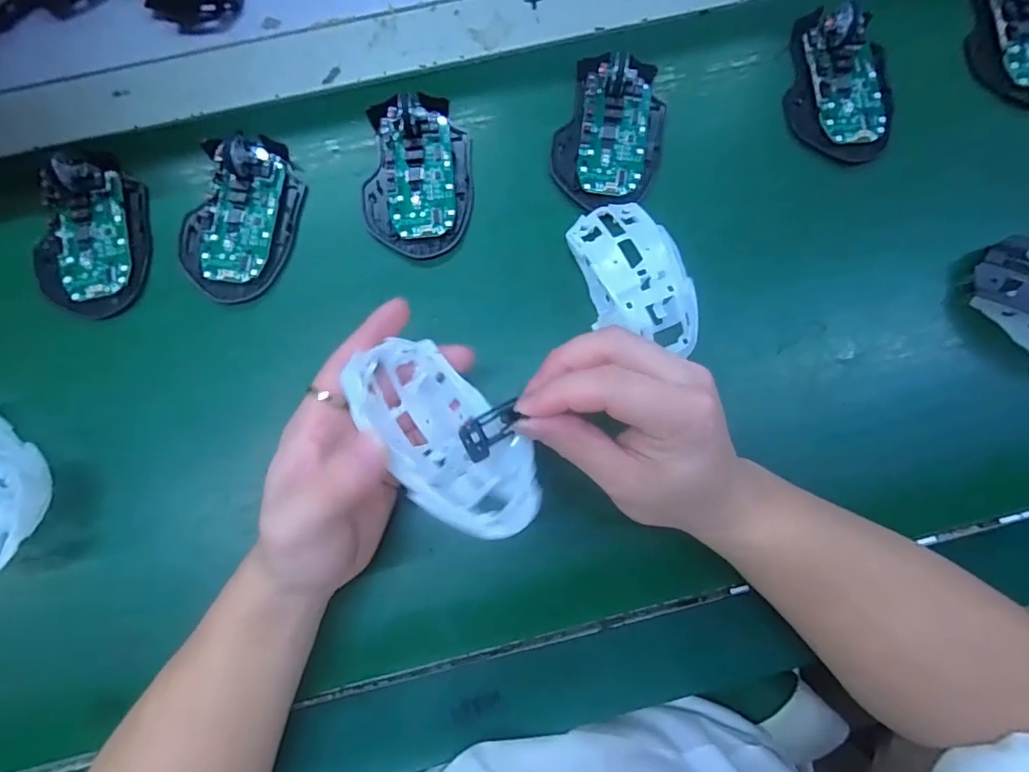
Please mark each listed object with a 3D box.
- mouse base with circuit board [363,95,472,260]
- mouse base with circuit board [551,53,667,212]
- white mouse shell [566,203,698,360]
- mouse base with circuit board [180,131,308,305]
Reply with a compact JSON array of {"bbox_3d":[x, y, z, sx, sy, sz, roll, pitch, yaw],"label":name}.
[{"bbox_3d":[-0.067,-0.147,0.363,0.073,0.020,0.111,6,81,0],"label":"mouse base with circuit board"},{"bbox_3d":[0.069,-0.181,0.365,0.076,0.028,0.109,6,81,0],"label":"mouse base with circuit board"},{"bbox_3d":[0.079,-0.071,0.342,0.062,0.031,0.106,-17,82,-4],"label":"white mouse shell"},{"bbox_3d":[-0.188,-0.117,0.355,0.072,0.026,0.112,20,82,2],"label":"mouse base with circuit board"}]

